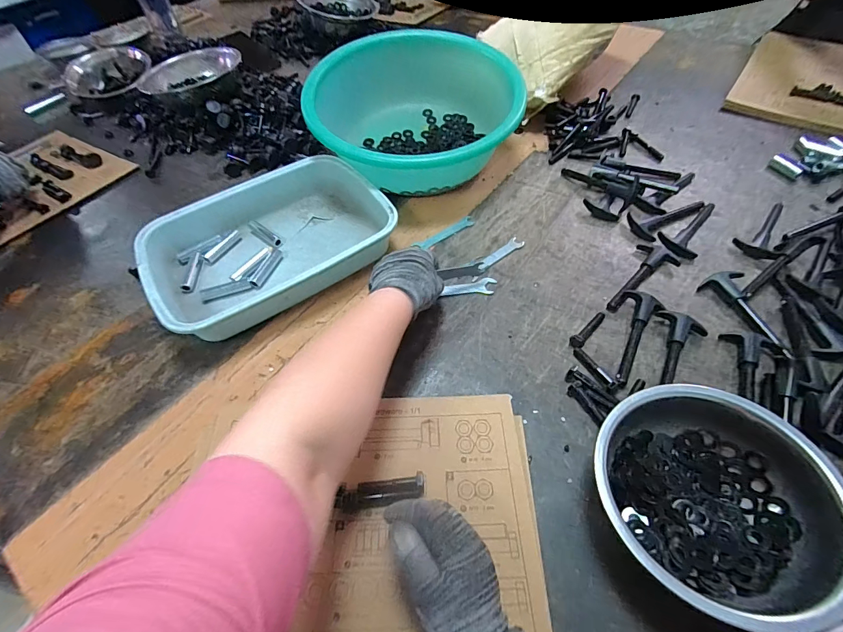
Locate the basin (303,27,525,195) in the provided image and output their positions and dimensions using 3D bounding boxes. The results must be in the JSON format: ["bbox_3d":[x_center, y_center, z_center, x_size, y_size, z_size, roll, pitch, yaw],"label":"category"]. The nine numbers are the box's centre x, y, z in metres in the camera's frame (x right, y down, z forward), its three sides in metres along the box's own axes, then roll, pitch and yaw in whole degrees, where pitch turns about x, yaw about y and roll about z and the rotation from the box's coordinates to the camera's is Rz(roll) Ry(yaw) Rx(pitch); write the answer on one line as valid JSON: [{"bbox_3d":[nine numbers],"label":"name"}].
[{"bbox_3d":[-0.014,-0.339,0.675,0.322,0.137,0.322,-2,53,2],"label":"basin"}]

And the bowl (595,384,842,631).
[{"bbox_3d":[0.229,0.146,0.319,0.164,0.074,0.165,-2,53,2],"label":"bowl"}]

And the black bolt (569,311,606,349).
[{"bbox_3d":[0.198,0.015,0.461,0.016,0.011,0.064,35,62,25],"label":"black bolt"}]

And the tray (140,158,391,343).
[{"bbox_3d":[-0.208,-0.102,0.542,0.314,0.067,0.238,-30,57,-18],"label":"tray"}]

